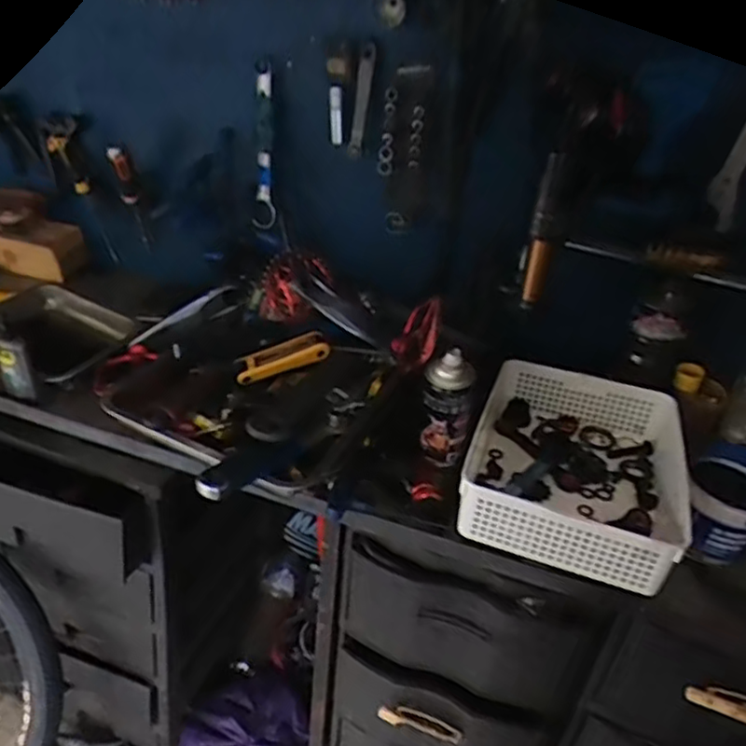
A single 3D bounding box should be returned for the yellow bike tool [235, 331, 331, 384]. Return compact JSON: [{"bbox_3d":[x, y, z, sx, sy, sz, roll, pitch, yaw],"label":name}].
[{"bbox_3d":[-0.124,-0.022,0.899,0.127,0.027,0.038,-20,39,-14],"label":"yellow bike tool"}]

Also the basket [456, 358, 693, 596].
[{"bbox_3d":[0.261,0.116,0.843,0.256,0.082,0.324,15,34,13],"label":"basket"}]

